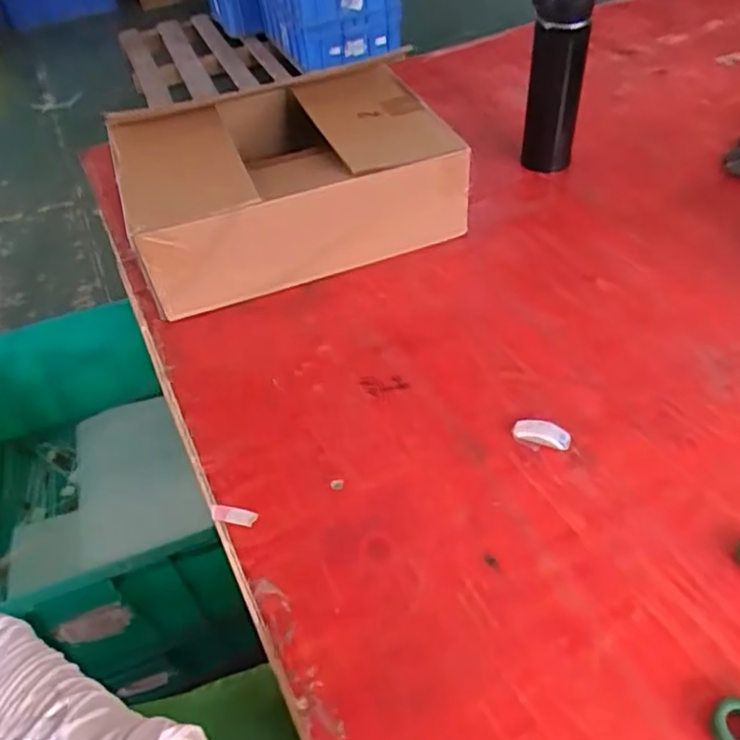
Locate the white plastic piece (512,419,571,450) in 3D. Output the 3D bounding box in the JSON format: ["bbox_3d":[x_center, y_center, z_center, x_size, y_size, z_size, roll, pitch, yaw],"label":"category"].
[{"bbox_3d":[0.140,0.052,0.539,0.045,0.011,0.017,12,48,15],"label":"white plastic piece"}]

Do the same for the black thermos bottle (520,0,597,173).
[{"bbox_3d":[0.220,-0.350,0.782,0.067,0.213,0.059,9,47,12],"label":"black thermos bottle"}]

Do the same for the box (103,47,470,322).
[{"bbox_3d":[-0.102,-0.220,0.747,0.345,0.119,0.264,-19,48,-14],"label":"box"}]

